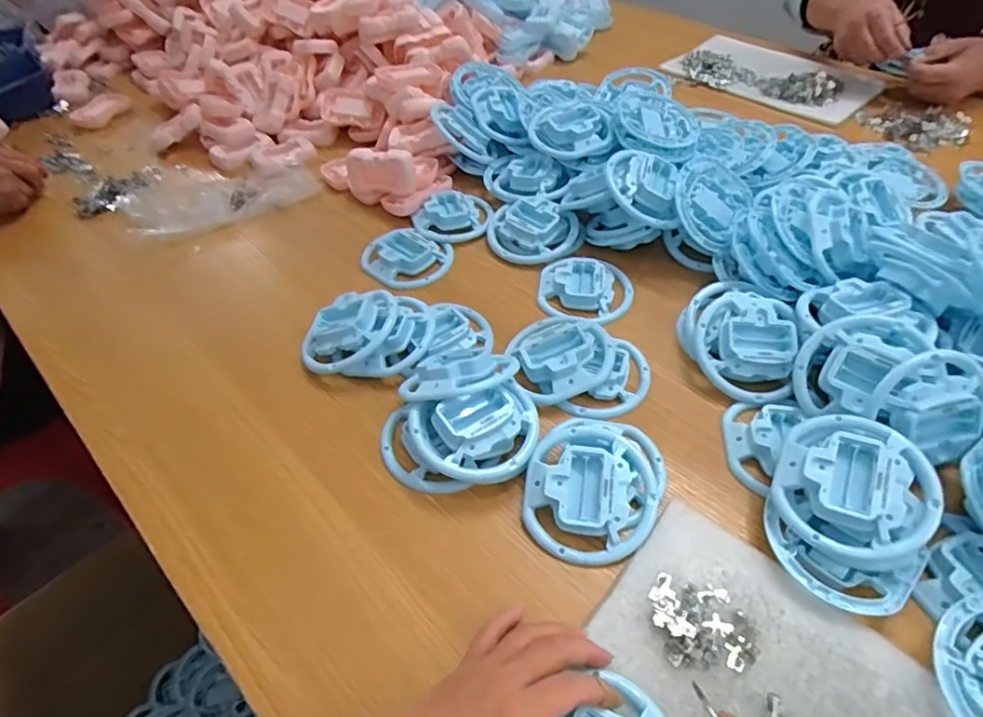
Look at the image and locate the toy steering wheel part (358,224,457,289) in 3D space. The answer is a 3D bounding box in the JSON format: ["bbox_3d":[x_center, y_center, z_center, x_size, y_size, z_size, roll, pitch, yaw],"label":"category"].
[{"bbox_3d":[-0.100,-0.119,0.645,0.103,0.017,0.084,18,52,17],"label":"toy steering wheel part"}]

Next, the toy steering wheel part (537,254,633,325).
[{"bbox_3d":[0.099,-0.071,0.598,0.096,0.021,0.093,9,51,11],"label":"toy steering wheel part"}]

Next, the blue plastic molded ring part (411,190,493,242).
[{"bbox_3d":[-0.048,-0.177,0.686,0.094,0.016,0.076,-6,50,-3],"label":"blue plastic molded ring part"}]

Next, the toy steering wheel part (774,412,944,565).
[{"bbox_3d":[0.260,0.090,0.400,0.099,0.035,0.099,-2,65,5],"label":"toy steering wheel part"}]

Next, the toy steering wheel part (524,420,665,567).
[{"bbox_3d":[0.082,0.093,0.439,0.100,0.032,0.126,18,53,18],"label":"toy steering wheel part"}]

